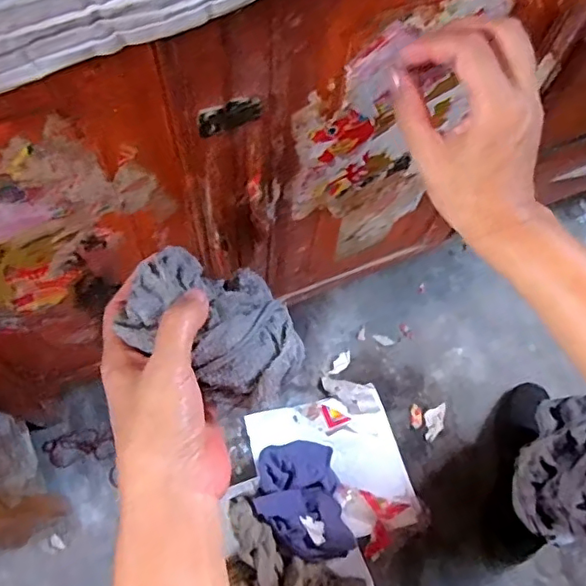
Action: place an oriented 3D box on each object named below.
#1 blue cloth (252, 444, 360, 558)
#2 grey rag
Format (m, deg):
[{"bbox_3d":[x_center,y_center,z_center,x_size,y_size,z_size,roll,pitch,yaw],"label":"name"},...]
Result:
[{"bbox_3d":[0.012,0.296,0.800,0.119,0.048,0.155,-11,69,-7],"label":"blue cloth"},{"bbox_3d":[-0.047,0.016,0.354,0.116,0.051,0.087,34,71,10],"label":"grey rag"}]

